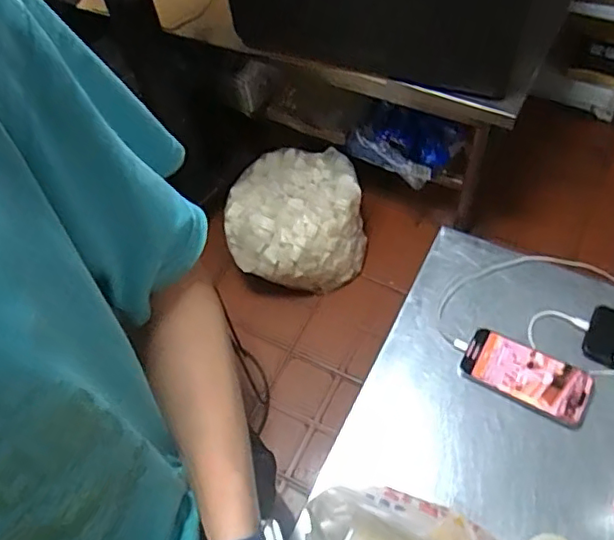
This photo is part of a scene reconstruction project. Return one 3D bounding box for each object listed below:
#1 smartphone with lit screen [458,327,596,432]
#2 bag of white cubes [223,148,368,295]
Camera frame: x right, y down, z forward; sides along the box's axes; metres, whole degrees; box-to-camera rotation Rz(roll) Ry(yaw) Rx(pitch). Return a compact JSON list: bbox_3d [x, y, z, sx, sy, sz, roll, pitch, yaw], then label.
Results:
[{"bbox_3d":[0.261,0.125,0.695,0.145,0.015,0.074,26,63,20],"label":"smartphone with lit screen"},{"bbox_3d":[-0.026,-0.127,1.641,0.367,0.254,0.319,1,58,6],"label":"bag of white cubes"}]

